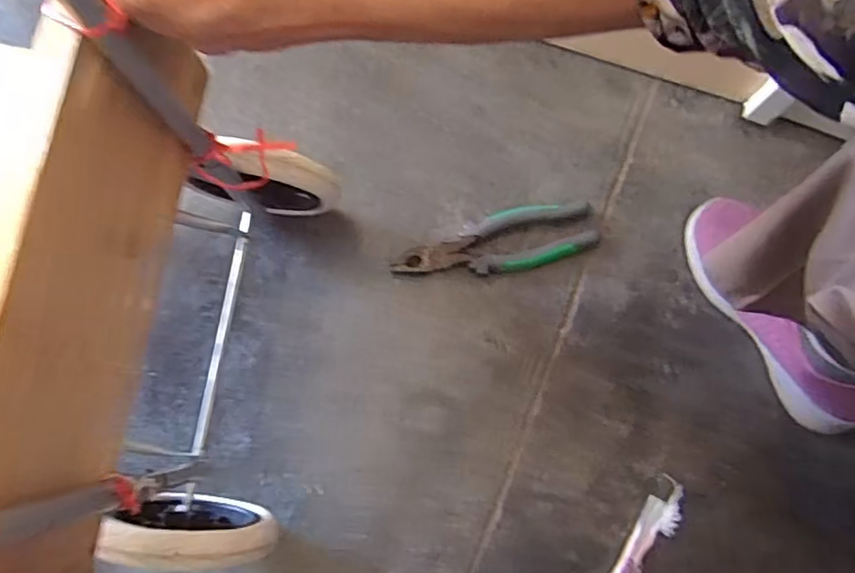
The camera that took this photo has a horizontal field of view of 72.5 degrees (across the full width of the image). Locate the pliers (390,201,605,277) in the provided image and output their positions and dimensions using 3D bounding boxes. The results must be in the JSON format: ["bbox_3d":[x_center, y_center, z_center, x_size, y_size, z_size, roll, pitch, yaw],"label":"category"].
[{"bbox_3d":[0.067,-0.042,0.585,0.201,0.017,0.059,-14,80,-2],"label":"pliers"}]

